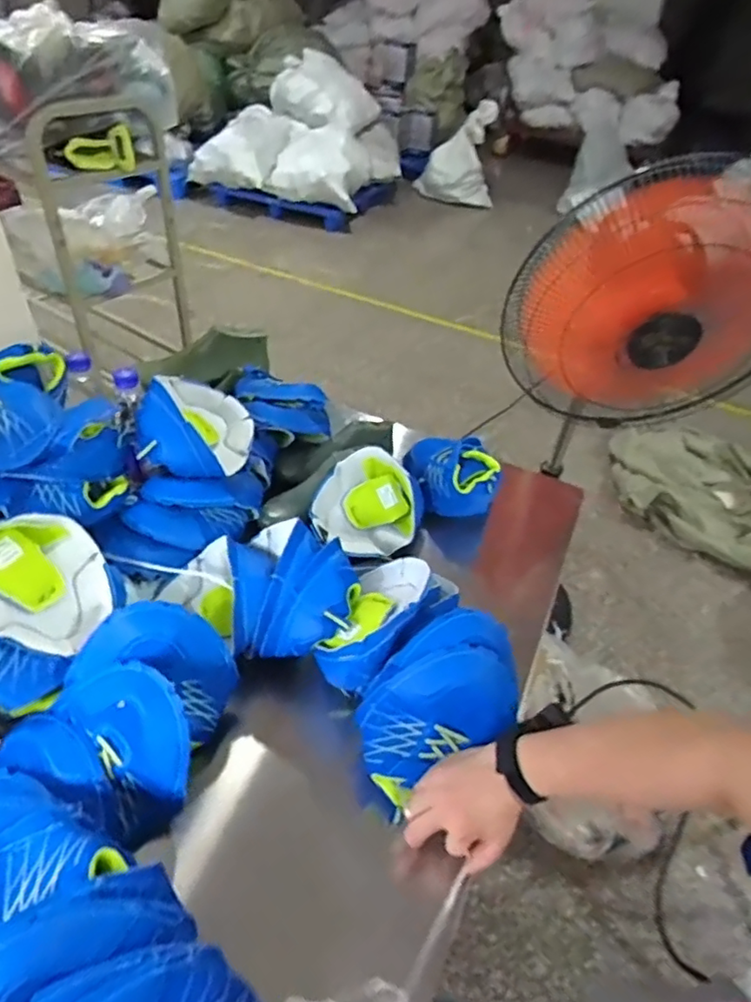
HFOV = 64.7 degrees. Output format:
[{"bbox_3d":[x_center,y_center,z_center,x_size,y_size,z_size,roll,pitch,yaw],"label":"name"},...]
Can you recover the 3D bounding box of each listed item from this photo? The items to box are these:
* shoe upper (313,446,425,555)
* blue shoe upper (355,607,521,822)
[{"bbox_3d":[-0.009,0.006,0.910,0.154,0.077,0.159,4,43,-4],"label":"shoe upper"},{"bbox_3d":[0.070,0.211,0.629,0.171,0.129,0.122,-18,48,-25],"label":"blue shoe upper"}]

